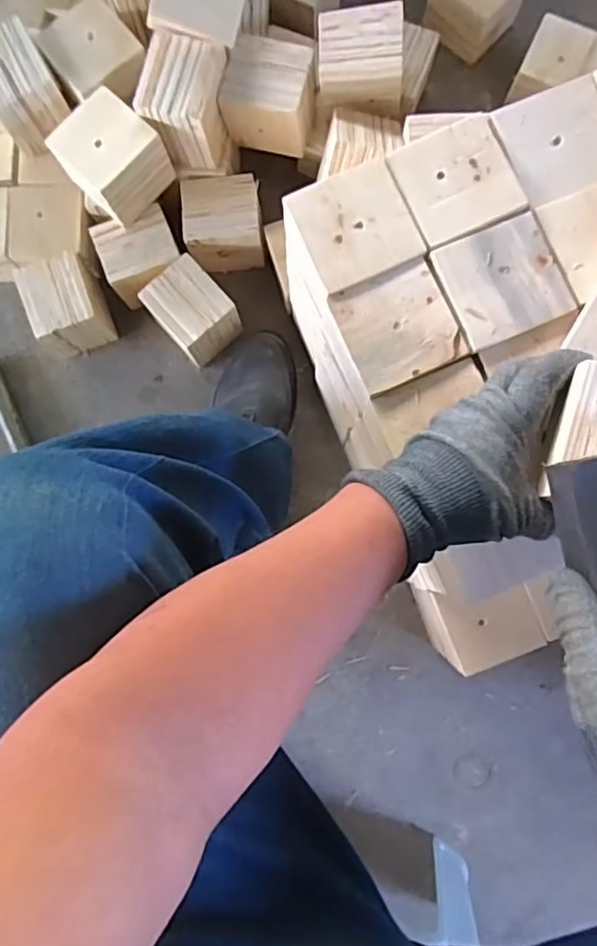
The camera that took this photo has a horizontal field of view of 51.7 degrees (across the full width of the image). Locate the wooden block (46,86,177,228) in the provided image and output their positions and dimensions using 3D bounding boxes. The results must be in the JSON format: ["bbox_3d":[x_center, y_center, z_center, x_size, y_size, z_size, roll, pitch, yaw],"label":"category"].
[{"bbox_3d":[-0.212,-0.359,0.710,0.102,0.079,0.095,44,88,5],"label":"wooden block"}]

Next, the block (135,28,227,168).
[{"bbox_3d":[-0.124,-0.417,0.703,0.093,0.087,0.103,12,86,5],"label":"block"}]

